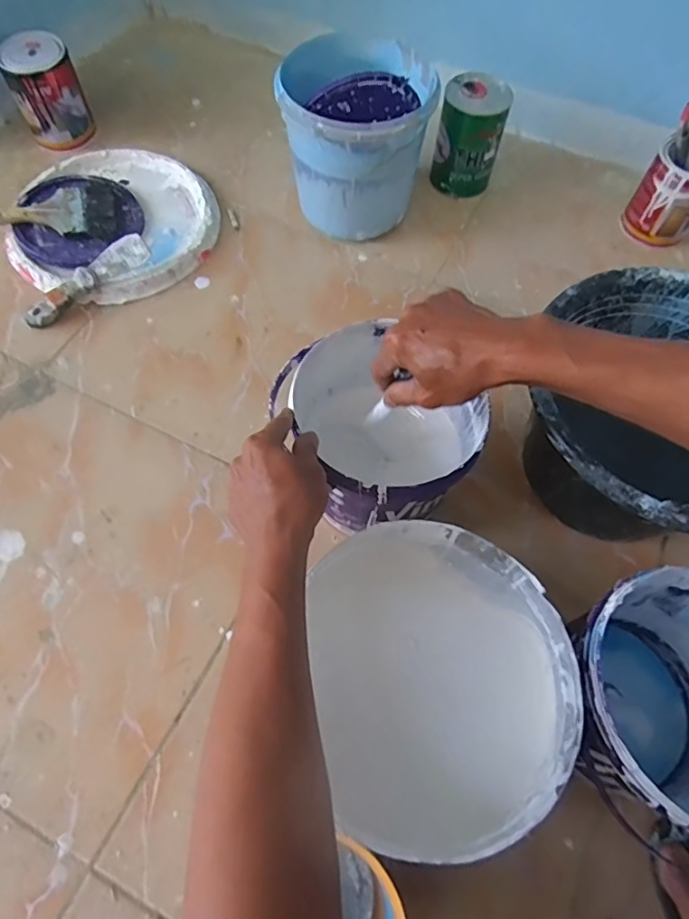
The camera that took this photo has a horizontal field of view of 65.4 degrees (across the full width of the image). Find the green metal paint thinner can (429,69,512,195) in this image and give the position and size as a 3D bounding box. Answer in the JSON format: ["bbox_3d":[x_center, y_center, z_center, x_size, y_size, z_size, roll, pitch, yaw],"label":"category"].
[{"bbox_3d":[0.196,-0.504,0.847,0.099,0.140,0.087,8,63,1],"label":"green metal paint thinner can"}]

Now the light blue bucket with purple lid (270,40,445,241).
[{"bbox_3d":[0.013,-0.447,0.783,0.196,0.211,0.180,1,64,-2],"label":"light blue bucket with purple lid"}]

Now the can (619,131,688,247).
[{"bbox_3d":[0.507,-0.410,0.820,0.099,0.126,0.098,1,64,-2],"label":"can"}]

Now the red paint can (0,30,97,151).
[{"bbox_3d":[-0.477,-0.590,0.861,0.100,0.119,0.101,1,64,-2],"label":"red paint can"}]

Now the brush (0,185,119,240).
[{"bbox_3d":[-0.449,-0.375,0.814,0.202,0.041,0.105,-5,64,-6],"label":"brush"}]

